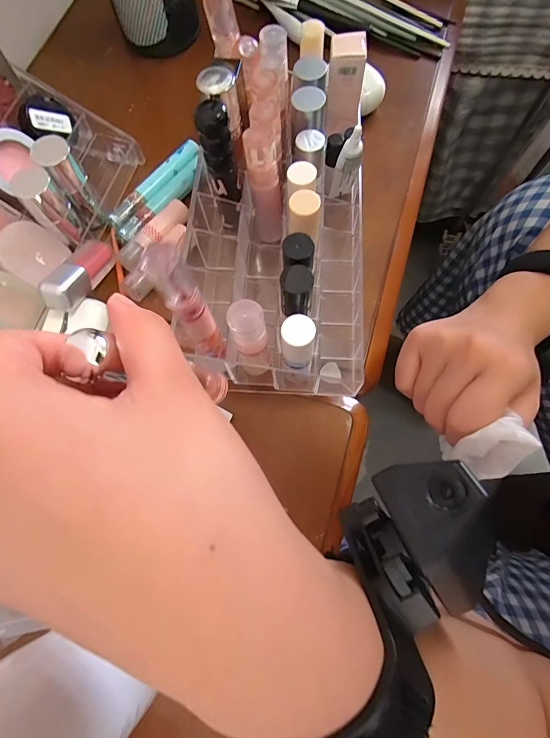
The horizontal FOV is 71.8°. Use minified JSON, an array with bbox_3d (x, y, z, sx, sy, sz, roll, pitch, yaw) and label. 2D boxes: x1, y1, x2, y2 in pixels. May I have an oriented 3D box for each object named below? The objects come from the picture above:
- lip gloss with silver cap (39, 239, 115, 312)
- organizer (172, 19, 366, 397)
[{"bbox_3d":[-0.145,-0.069,0.280,0.025,0.025,0.070,5,41,3],"label":"lip gloss with silver cap"},{"bbox_3d":[0.011,-0.116,0.256,0.107,0.086,0.239,1,72,2],"label":"organizer"}]

